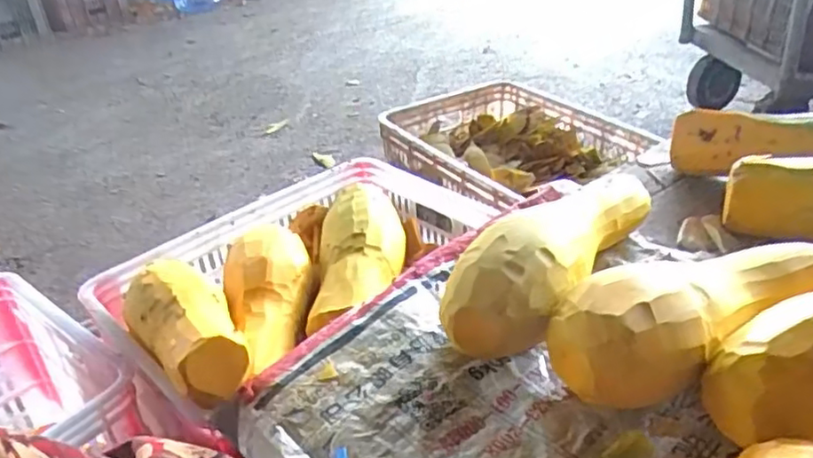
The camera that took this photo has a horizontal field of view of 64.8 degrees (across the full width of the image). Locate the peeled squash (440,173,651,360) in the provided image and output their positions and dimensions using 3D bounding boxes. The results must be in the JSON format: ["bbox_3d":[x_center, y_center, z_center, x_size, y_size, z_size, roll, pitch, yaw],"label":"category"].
[{"bbox_3d":[0.149,0.015,0.658,0.106,0.104,0.320,20,40,31],"label":"peeled squash"}]

